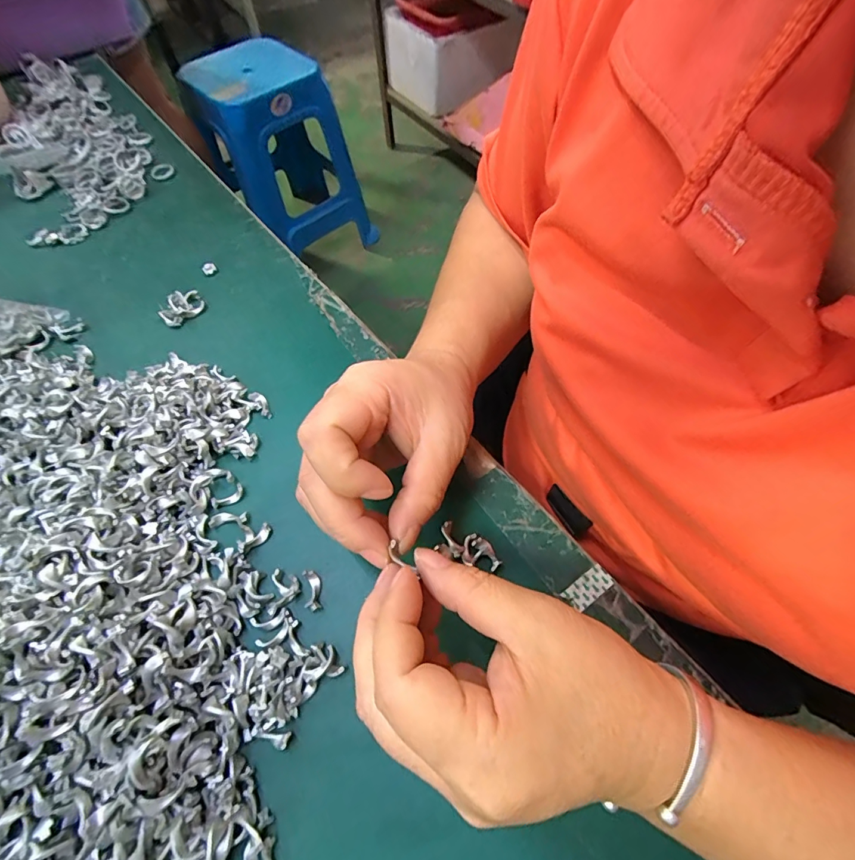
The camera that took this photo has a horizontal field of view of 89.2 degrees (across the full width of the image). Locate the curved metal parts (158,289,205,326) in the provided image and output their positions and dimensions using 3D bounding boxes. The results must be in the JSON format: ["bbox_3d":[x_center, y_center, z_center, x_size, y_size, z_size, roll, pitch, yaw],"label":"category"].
[{"bbox_3d":[-0.189,-0.096,0.332,0.022,0.013,0.033,34,68,19],"label":"curved metal parts"}]

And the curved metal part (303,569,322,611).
[{"bbox_3d":[-0.061,0.085,0.230,0.008,0.006,0.021,-9,61,-2],"label":"curved metal part"}]

